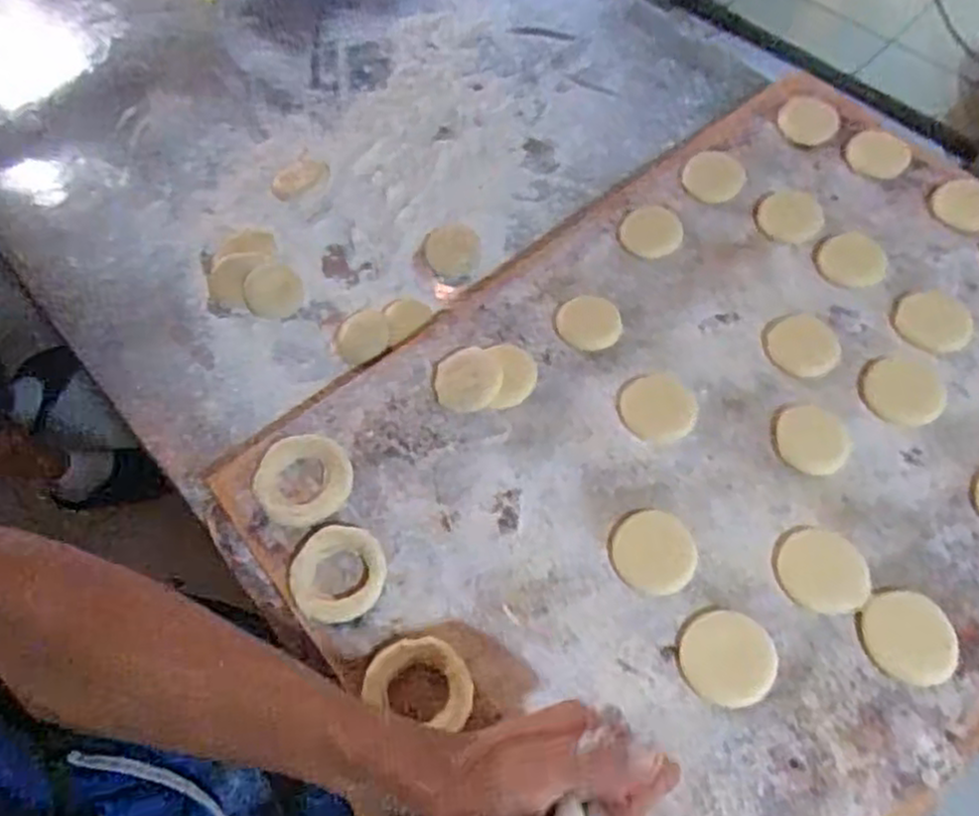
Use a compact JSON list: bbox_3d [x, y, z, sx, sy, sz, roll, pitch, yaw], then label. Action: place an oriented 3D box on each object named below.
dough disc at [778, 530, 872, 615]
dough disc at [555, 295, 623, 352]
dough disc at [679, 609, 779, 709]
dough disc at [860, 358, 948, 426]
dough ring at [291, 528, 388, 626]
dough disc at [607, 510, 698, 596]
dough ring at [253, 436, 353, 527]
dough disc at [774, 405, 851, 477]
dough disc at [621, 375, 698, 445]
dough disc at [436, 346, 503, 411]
[{"bbox_3d":[0.200,0.097,0.448,0.048,0.007,0.049,-1,63,3],"label":"dough disc"},{"bbox_3d":[0.072,-0.063,0.545,0.045,0.005,0.046,-1,63,3],"label":"dough disc"},{"bbox_3d":[0.136,0.143,0.428,0.050,0.008,0.050,-1,63,3],"label":"dough disc"},{"bbox_3d":[0.280,-0.012,0.504,0.052,0.004,0.050,-1,63,3],"label":"dough disc"},{"bbox_3d":[-0.093,0.102,0.462,0.056,0.008,0.057,-1,63,3],"label":"dough ring"},{"bbox_3d":[0.101,0.089,0.462,0.051,0.004,0.052,-1,63,3],"label":"dough disc"},{"bbox_3d":[-0.123,0.047,0.495,0.065,0.007,0.062,-1,63,3],"label":"dough ring"},{"bbox_3d":[0.213,0.021,0.493,0.046,0.004,0.049,-1,63,3],"label":"dough disc"},{"bbox_3d":[0.116,0.000,0.511,0.049,0.005,0.050,-1,63,3],"label":"dough disc"},{"bbox_3d":[-0.015,-0.021,0.522,0.045,0.009,0.047,-1,63,3],"label":"dough disc"}]

